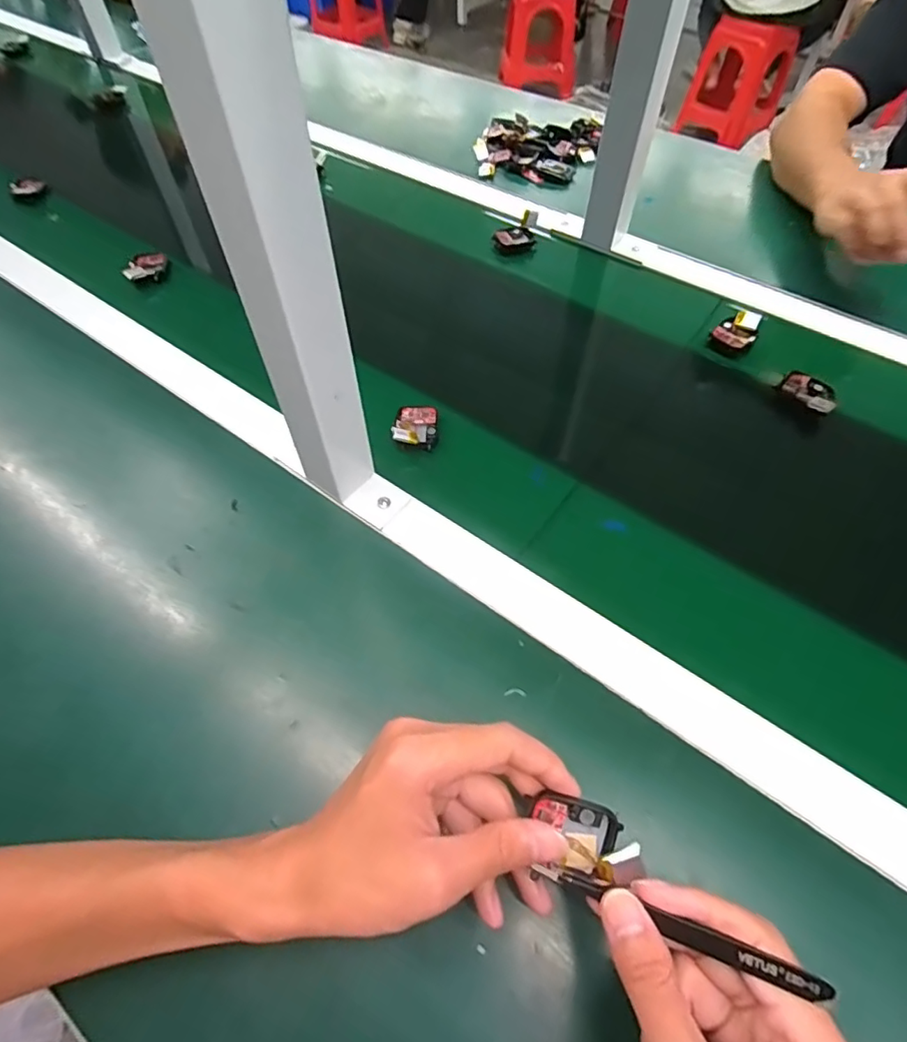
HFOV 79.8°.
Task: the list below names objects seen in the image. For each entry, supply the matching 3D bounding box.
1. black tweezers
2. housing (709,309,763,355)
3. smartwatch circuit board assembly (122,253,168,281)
[{"bbox_3d":[0.096,0.174,0.227,0.103,0.012,0.010,10,55,24],"label":"black tweezers"},{"bbox_3d":[0.276,-0.184,0.531,0.039,0.022,0.046,27,60,18],"label":"housing"},{"bbox_3d":[-0.335,-0.276,0.591,0.047,0.017,0.031,-29,60,-18],"label":"smartwatch circuit board assembly"}]

